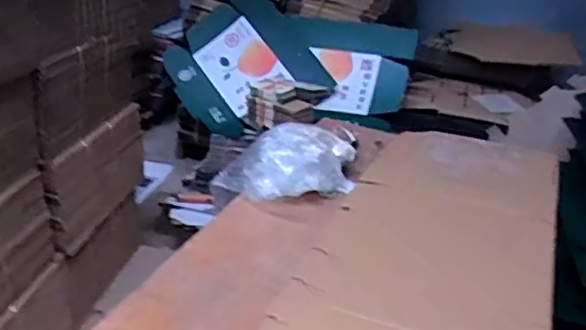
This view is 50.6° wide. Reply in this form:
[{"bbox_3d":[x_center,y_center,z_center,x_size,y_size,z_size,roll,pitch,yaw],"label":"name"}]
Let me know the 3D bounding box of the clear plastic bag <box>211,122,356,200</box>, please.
[{"bbox_3d":[0.013,-0.016,1.443,0.319,0.131,0.203,-20,35,-41],"label":"clear plastic bag"}]

